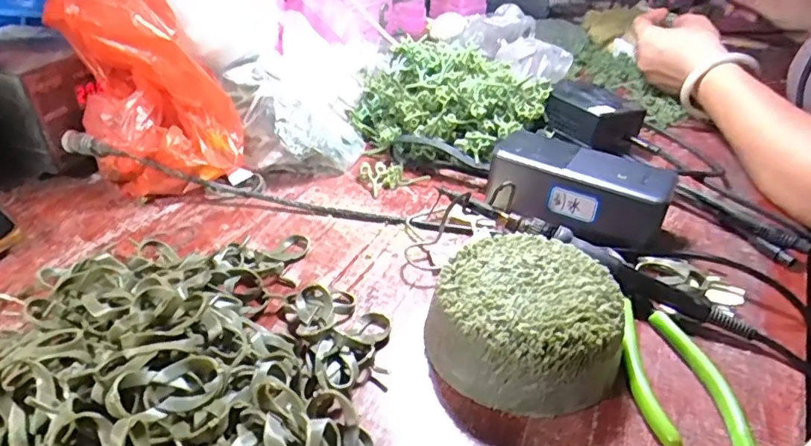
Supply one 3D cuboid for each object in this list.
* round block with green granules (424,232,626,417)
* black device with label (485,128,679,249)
[{"bbox_3d":[0.066,0.054,0.325,0.101,0.046,0.097,2,35,-1],"label":"round block with green granules"},{"bbox_3d":[0.132,-0.027,0.435,0.129,0.051,0.055,23,40,27],"label":"black device with label"}]

